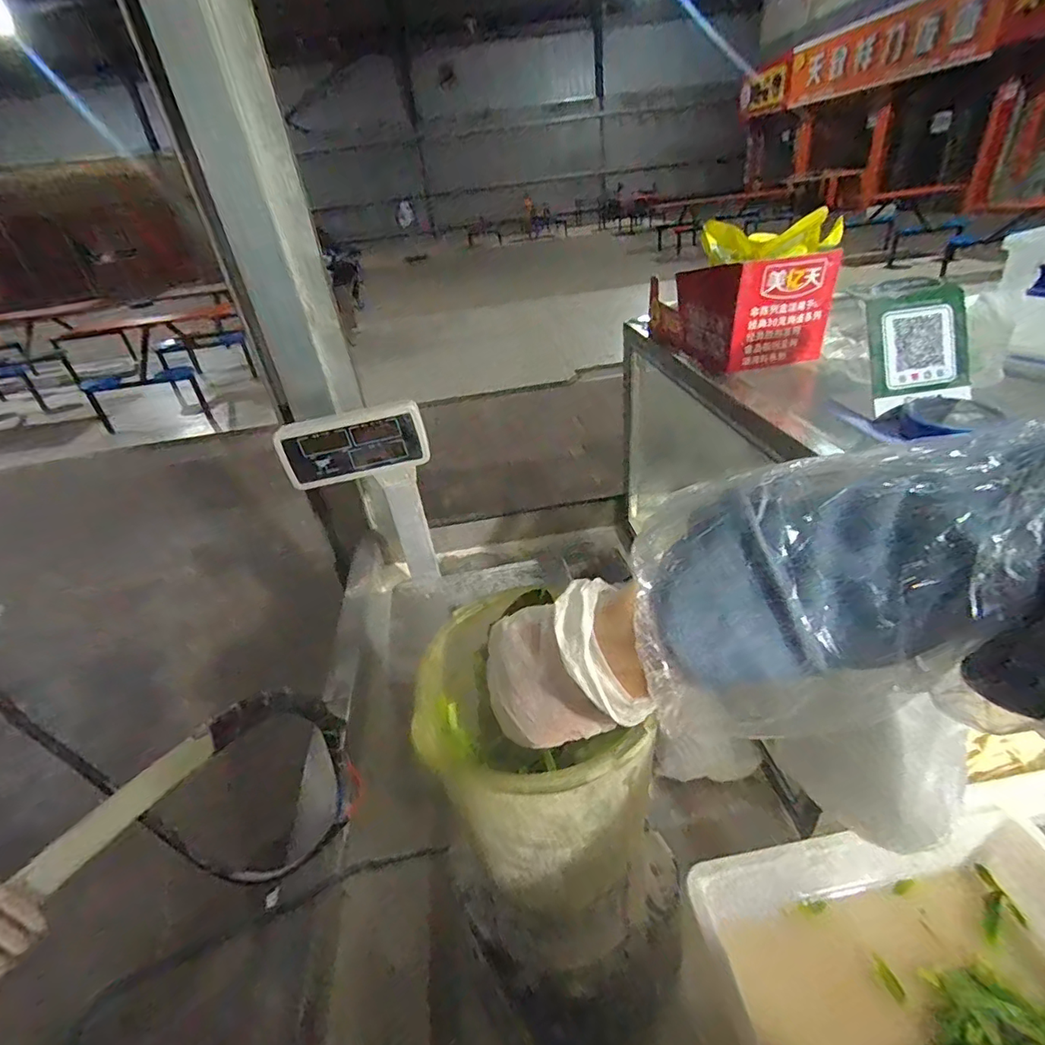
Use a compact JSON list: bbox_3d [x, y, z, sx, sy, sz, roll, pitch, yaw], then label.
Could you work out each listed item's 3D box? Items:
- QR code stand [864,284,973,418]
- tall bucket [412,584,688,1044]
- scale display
[{"bbox_3d":[0.392,-0.172,0.514,0.092,0.110,0.022,-8,1,8],"label":"QR code stand"},{"bbox_3d":[0.030,0.208,0.364,0.145,0.291,0.144,-13,24,6],"label":"tall bucket"},{"bbox_3d":[-0.254,-0.034,0.874,0.219,0.309,0.040,-8,33,-2],"label":"scale display"}]

